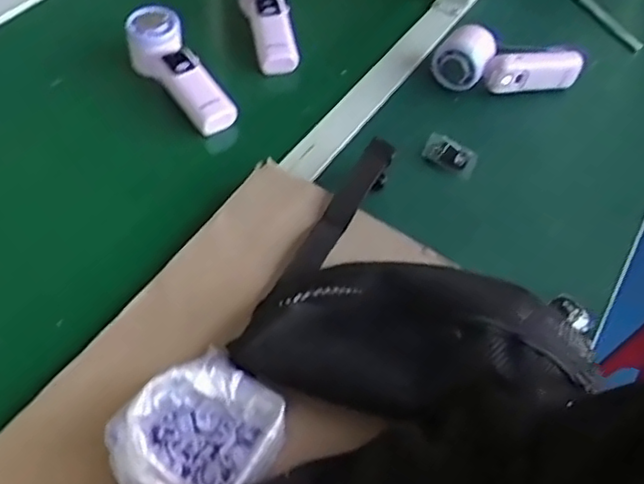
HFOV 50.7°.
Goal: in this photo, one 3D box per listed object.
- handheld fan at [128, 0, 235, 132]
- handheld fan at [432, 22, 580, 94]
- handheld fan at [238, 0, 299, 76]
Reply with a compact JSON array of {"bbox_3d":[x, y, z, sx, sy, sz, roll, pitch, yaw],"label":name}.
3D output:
[{"bbox_3d":[-0.158,-0.187,0.749,0.057,0.043,0.179,-30,72,-25],"label":"handheld fan"},{"bbox_3d":[0.225,-0.217,0.807,0.176,0.075,0.053,8,51,1],"label":"handheld fan"},{"bbox_3d":[-0.066,-0.281,0.828,0.055,0.039,0.187,-8,65,-11],"label":"handheld fan"}]

